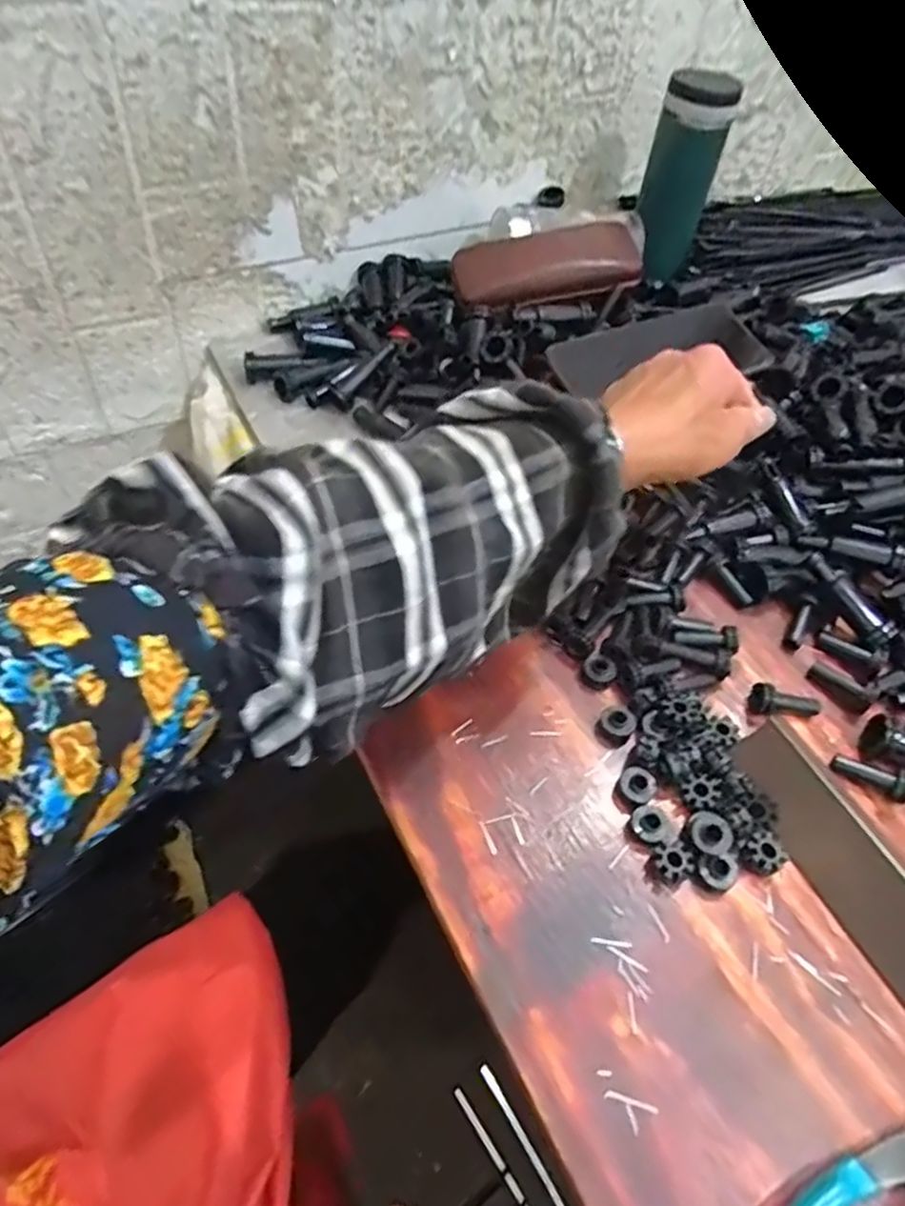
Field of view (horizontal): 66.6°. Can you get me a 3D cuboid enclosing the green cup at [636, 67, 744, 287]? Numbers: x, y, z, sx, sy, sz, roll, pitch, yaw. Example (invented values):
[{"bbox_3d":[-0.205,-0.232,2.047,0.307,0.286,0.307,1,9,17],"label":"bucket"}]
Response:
[{"bbox_3d":[0.194,-0.356,0.590,0.058,0.149,0.062,12,53,7],"label":"green cup"}]

